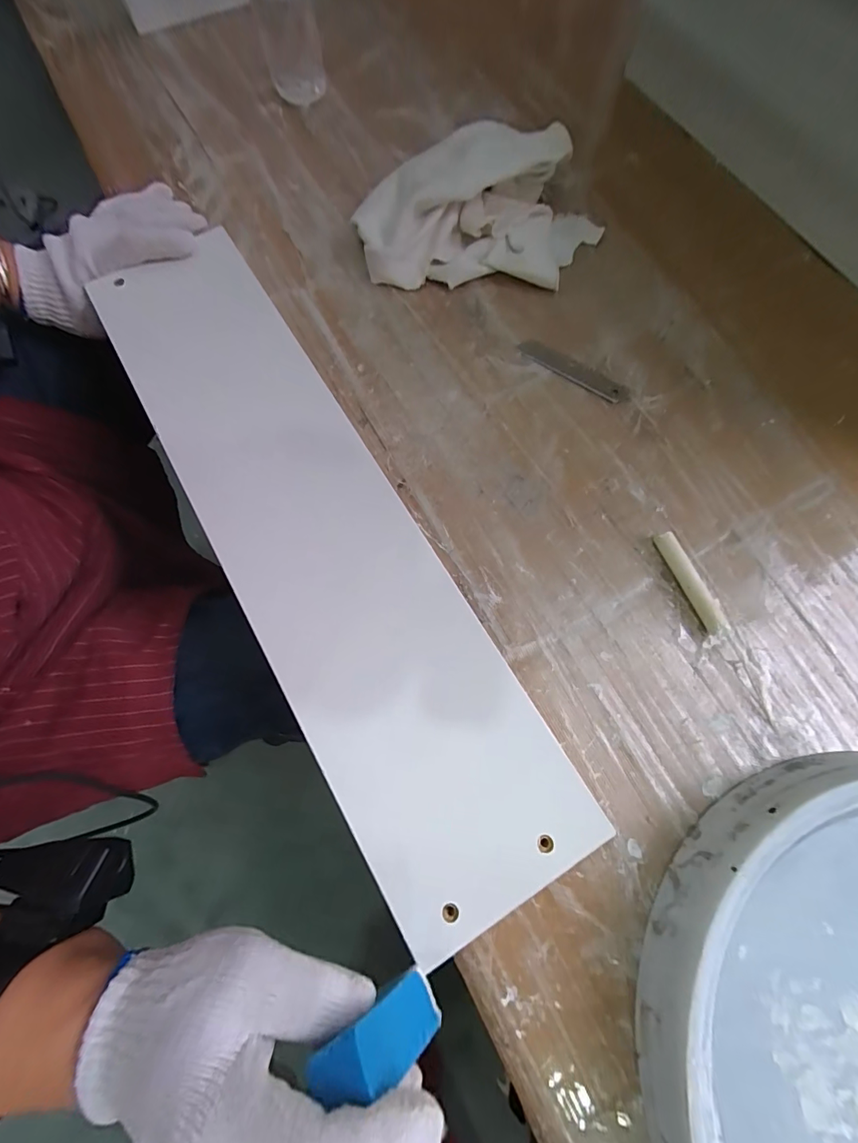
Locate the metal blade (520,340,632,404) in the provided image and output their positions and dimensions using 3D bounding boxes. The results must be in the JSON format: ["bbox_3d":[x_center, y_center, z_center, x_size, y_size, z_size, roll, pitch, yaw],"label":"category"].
[{"bbox_3d":[0.120,-0.166,0.342,0.096,0.004,0.020,32,76,9],"label":"metal blade"}]

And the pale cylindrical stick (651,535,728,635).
[{"bbox_3d":[0.178,0.008,0.284,0.011,0.013,0.075,-22,75,-6],"label":"pale cylindrical stick"}]

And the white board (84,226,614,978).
[{"bbox_3d":[-0.087,-0.037,0.293,0.129,0.013,0.525,-30,76,-8],"label":"white board"}]

